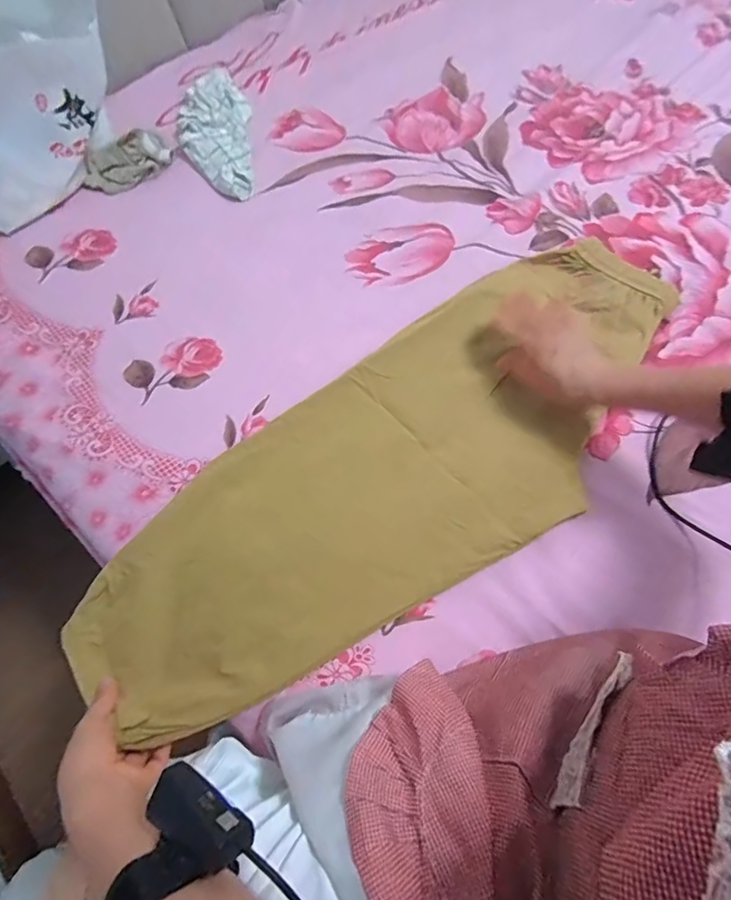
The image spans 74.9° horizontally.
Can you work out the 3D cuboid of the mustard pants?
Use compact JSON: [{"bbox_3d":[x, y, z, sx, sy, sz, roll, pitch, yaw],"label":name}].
[{"bbox_3d":[0.066,0.009,0.577,0.820,0.032,0.294,-37,70,-14],"label":"mustard pants"}]

